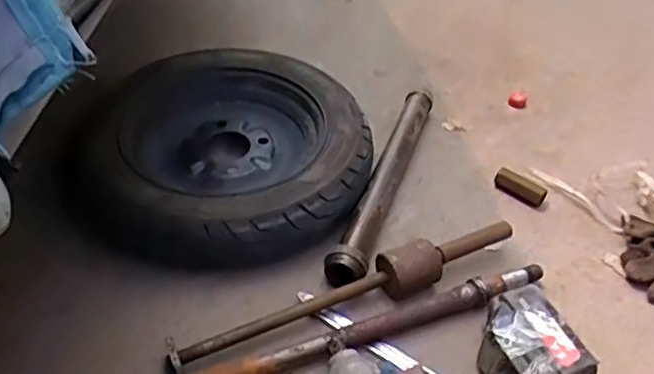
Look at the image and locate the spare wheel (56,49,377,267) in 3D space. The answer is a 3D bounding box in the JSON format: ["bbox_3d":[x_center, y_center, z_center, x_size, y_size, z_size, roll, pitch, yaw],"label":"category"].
[{"bbox_3d":[-0.128,-0.040,0.824,0.353,0.099,0.344,2,44,-2],"label":"spare wheel"}]

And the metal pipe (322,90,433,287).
[{"bbox_3d":[0.081,-0.012,0.827,0.048,0.044,0.365,17,45,14],"label":"metal pipe"}]

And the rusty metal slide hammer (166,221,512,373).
[{"bbox_3d":[0.027,0.107,0.703,0.415,0.055,0.073,-14,46,-18],"label":"rusty metal slide hammer"}]

